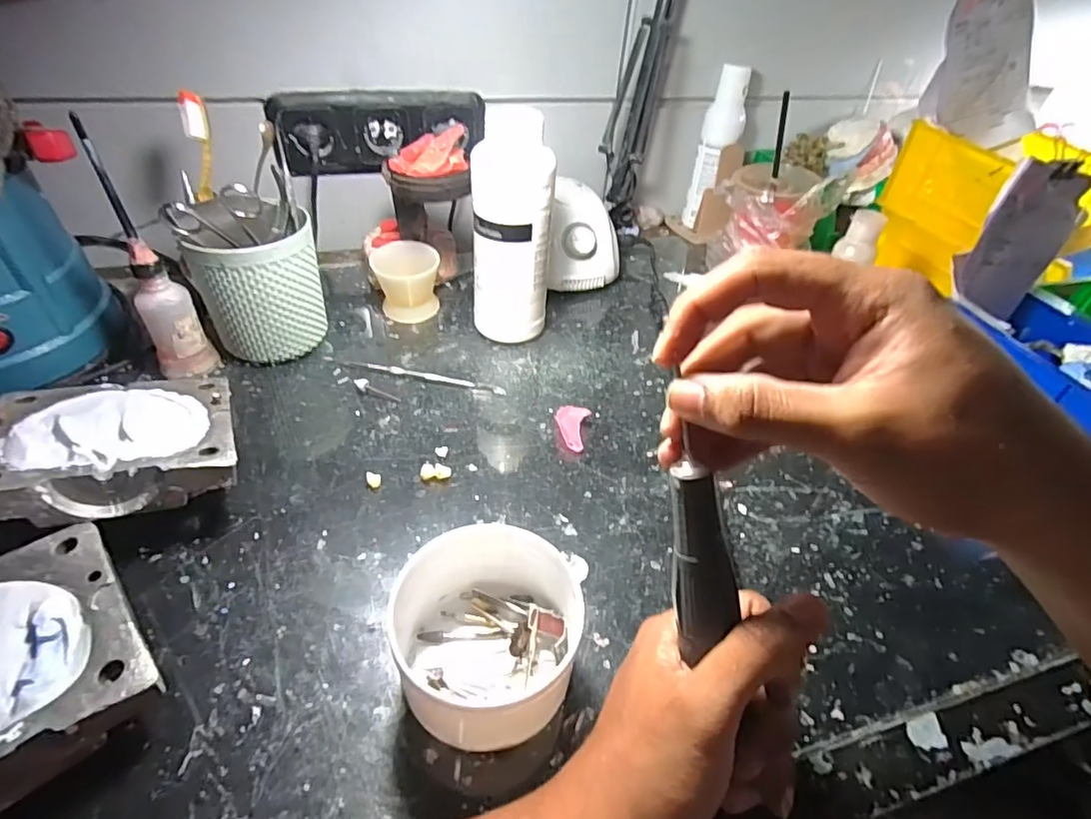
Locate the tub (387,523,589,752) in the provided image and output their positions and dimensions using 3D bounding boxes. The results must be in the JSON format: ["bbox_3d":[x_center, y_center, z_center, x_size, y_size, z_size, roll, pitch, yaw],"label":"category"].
[{"bbox_3d":[-0.027,0.108,0.299,0.092,0.065,0.108,8,42,4],"label":"tub"}]

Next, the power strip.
[{"bbox_3d":[-0.173,-0.300,0.605,0.214,0.073,0.032,-14,45,-20],"label":"power strip"}]

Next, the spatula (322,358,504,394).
[{"bbox_3d":[-0.112,-0.031,0.487,0.159,0.005,0.011,10,44,6],"label":"spatula"}]

